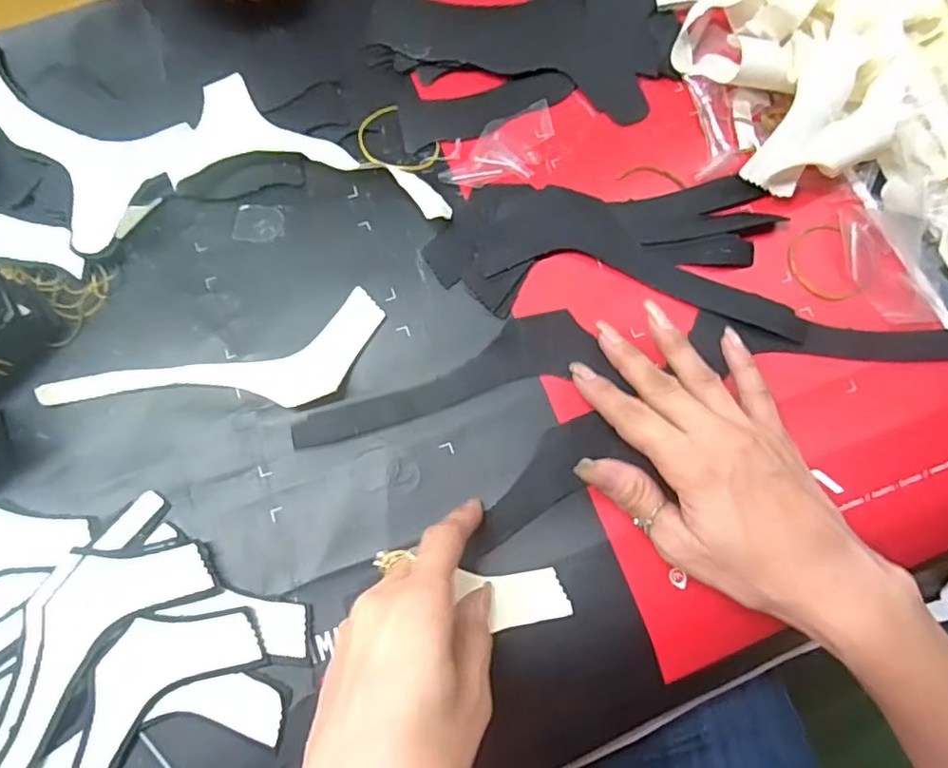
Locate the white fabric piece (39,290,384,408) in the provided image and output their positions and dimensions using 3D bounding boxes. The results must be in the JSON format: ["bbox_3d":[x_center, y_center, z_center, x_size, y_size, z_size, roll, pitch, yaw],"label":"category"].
[{"bbox_3d":[-0.136,-0.002,0.327,0.181,0.008,0.053,-19,73,-5],"label":"white fabric piece"}]

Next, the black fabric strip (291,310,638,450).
[{"bbox_3d":[-0.015,-0.005,0.330,0.171,0.009,0.048,-11,75,-3],"label":"black fabric strip"}]

